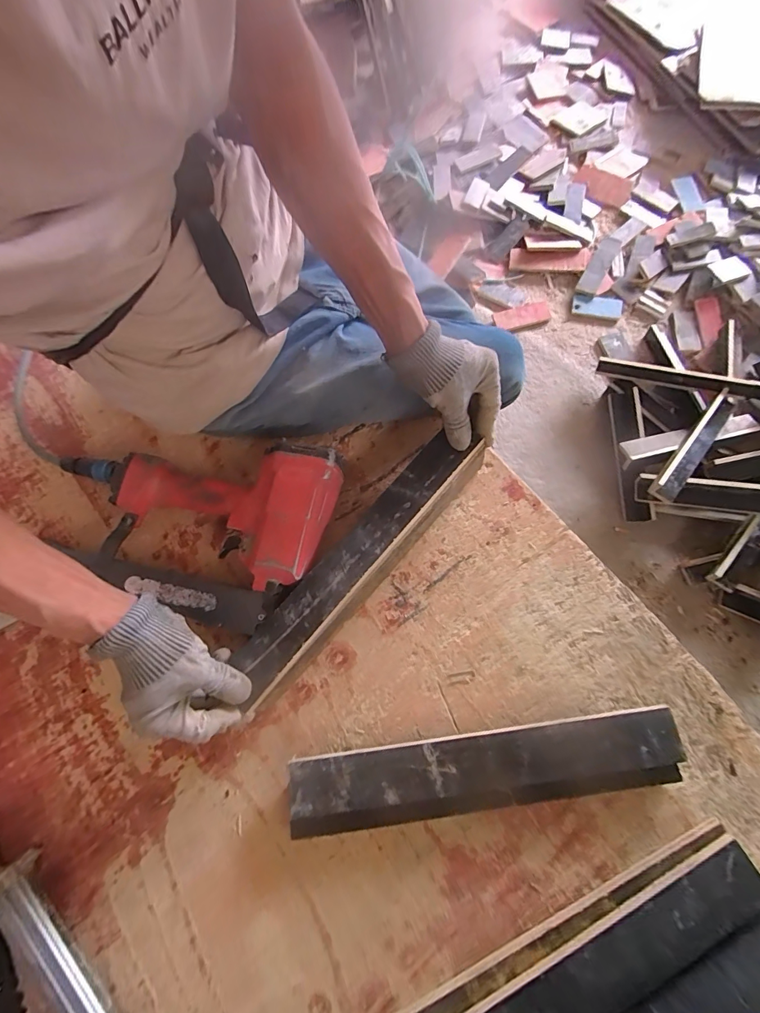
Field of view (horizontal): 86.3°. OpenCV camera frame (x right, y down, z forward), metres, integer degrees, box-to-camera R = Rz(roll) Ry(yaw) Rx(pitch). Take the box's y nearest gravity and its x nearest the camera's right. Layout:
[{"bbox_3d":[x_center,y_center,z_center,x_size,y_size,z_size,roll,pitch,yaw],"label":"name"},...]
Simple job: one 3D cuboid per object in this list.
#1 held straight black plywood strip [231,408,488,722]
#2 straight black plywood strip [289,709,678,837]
[{"bbox_3d":[-0.019,0.042,0.430,0.050,0.016,0.340,39,77,14],"label":"held straight black plywood strip"},{"bbox_3d":[0.098,0.253,0.391,0.364,0.029,0.065,-8,71,0],"label":"straight black plywood strip"}]

